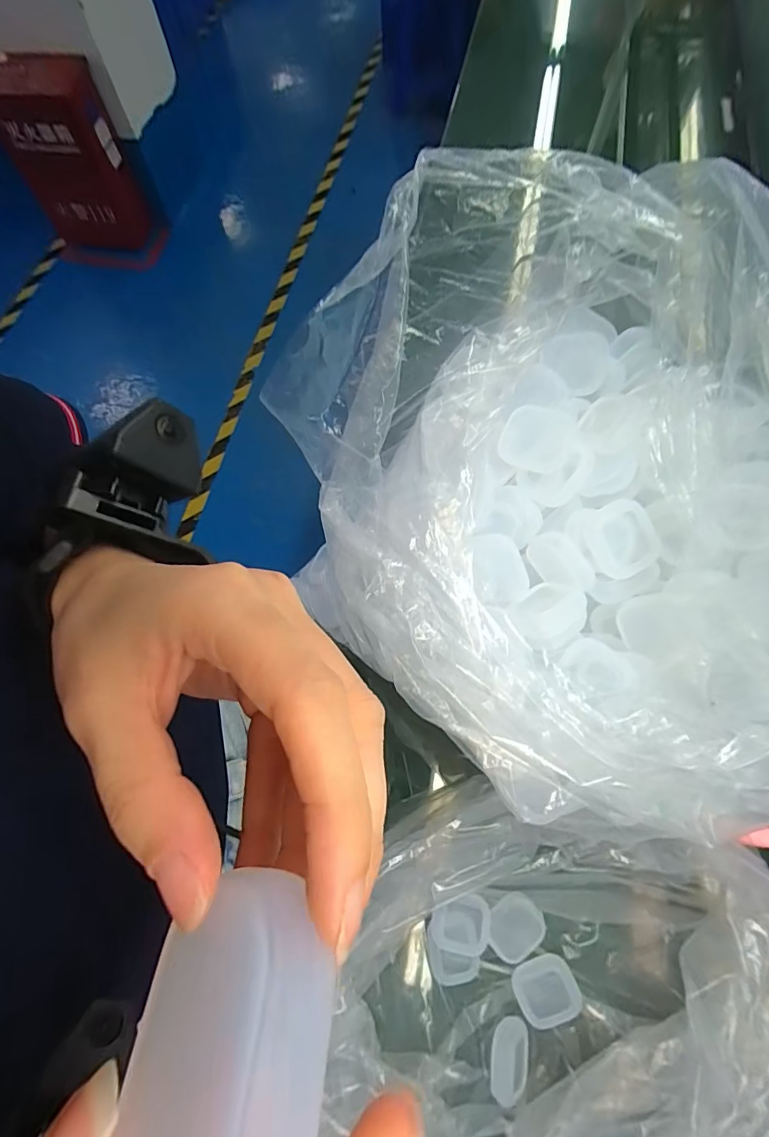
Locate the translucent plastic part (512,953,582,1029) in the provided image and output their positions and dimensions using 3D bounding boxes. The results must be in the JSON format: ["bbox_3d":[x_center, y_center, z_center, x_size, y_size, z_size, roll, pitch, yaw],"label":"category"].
[{"bbox_3d":[0.148,0.387,0.439,0.055,0.016,0.045,-29,67,9],"label":"translucent plastic part"}]

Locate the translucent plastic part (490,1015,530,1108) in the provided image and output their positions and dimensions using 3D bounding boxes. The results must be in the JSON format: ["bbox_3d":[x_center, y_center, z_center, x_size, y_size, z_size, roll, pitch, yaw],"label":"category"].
[{"bbox_3d":[0.111,0.433,0.421,0.030,0.019,0.053,14,69,7],"label":"translucent plastic part"}]

